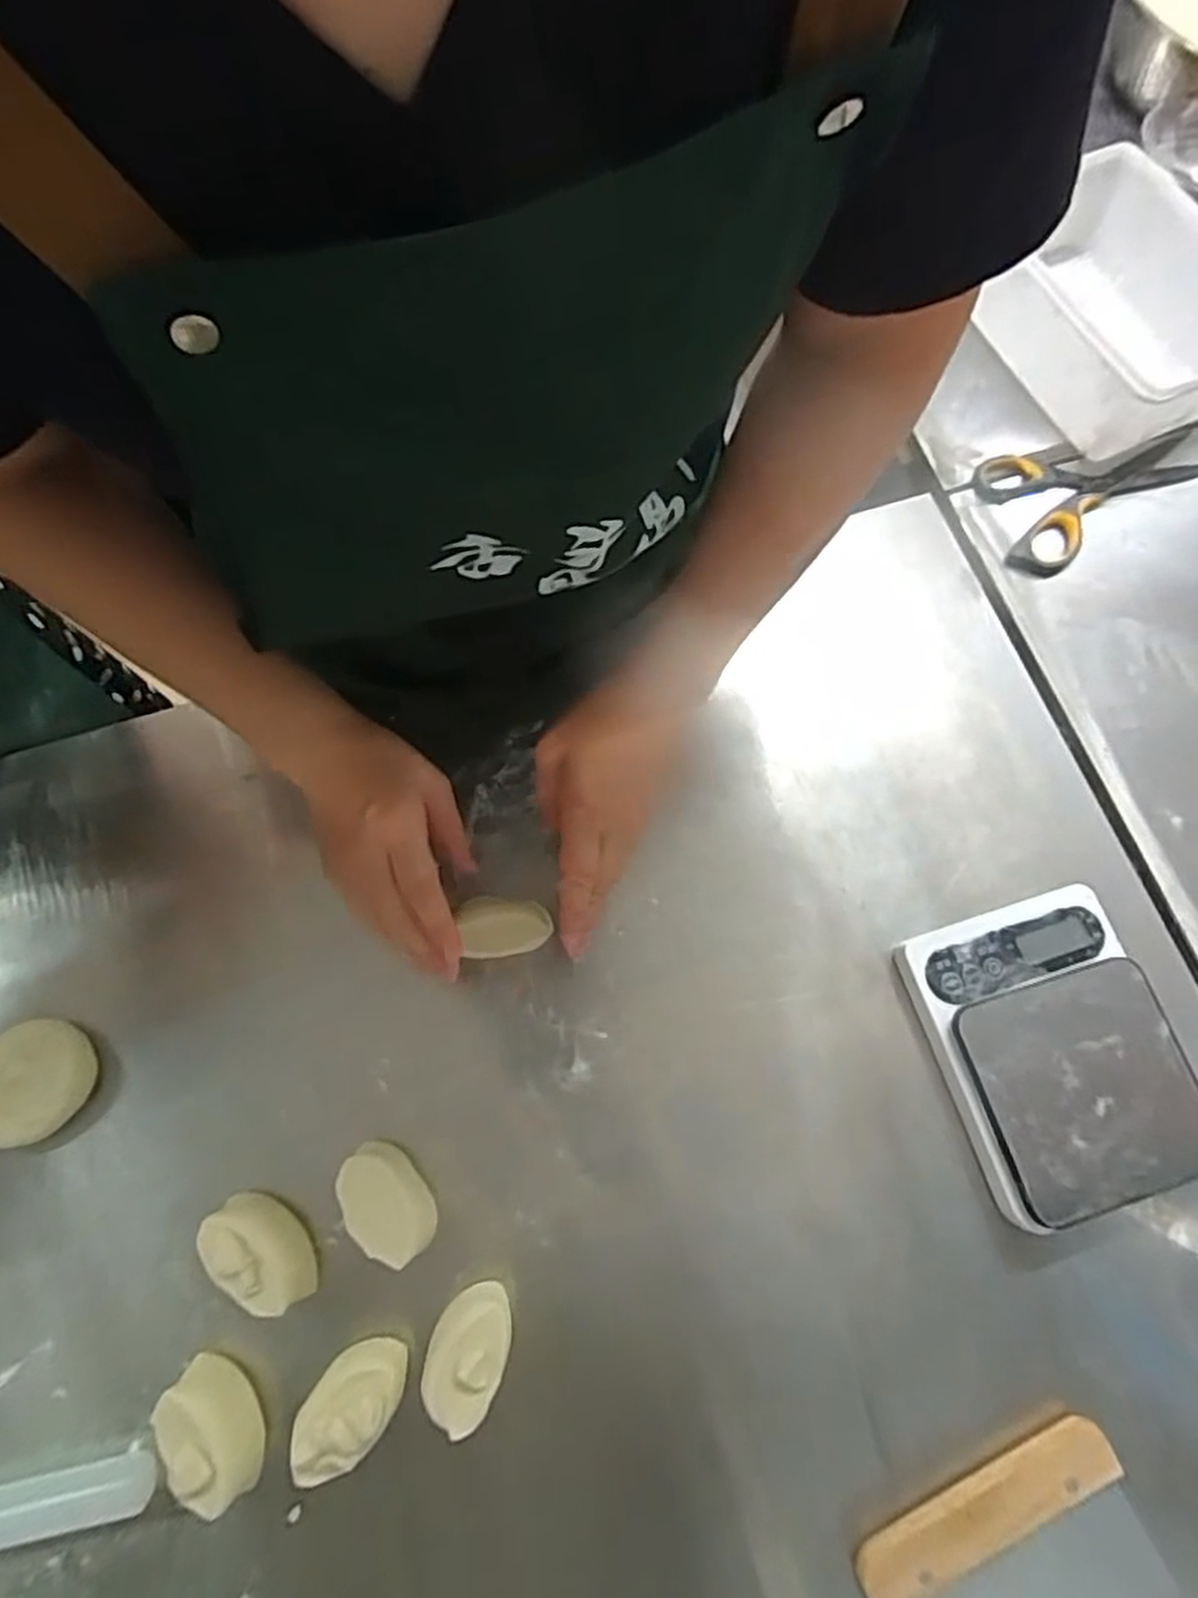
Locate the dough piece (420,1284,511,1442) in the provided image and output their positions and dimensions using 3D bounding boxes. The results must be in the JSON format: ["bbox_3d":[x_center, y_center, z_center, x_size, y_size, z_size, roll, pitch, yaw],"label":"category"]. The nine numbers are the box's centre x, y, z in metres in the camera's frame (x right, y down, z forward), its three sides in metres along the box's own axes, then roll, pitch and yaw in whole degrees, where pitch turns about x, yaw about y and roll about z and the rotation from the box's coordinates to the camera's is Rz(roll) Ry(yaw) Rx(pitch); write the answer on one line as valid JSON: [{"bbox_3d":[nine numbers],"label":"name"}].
[{"bbox_3d":[-0.070,0.298,0.427,0.040,0.037,0.062,18,73,4],"label":"dough piece"}]

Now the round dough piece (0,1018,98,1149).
[{"bbox_3d":[-0.342,0.169,0.469,0.076,0.019,0.065,-28,75,-10],"label":"round dough piece"}]

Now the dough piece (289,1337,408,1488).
[{"bbox_3d":[-0.132,0.320,0.413,0.040,0.035,0.064,36,75,9],"label":"dough piece"}]

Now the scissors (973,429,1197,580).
[{"bbox_3d":[0.394,-0.234,0.612,0.188,0.016,0.103,-11,73,-5],"label":"scissors"}]

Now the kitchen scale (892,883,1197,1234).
[{"bbox_3d":[0.277,0.148,0.478,0.138,0.039,0.171,-17,74,-7],"label":"kitchen scale"}]

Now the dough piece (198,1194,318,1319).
[{"bbox_3d":[-0.189,0.252,0.438,0.070,0.042,0.041,31,75,8],"label":"dough piece"}]

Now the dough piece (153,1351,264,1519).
[{"bbox_3d":[-0.201,0.330,0.412,0.037,0.039,0.064,-27,75,-9],"label":"dough piece"}]

